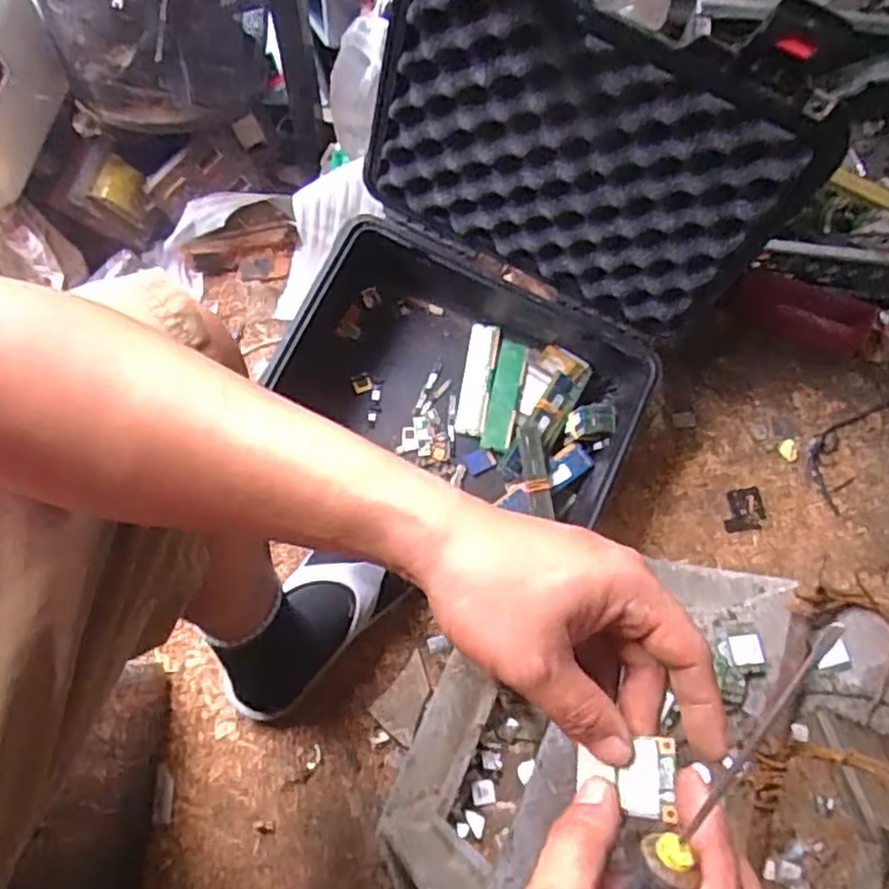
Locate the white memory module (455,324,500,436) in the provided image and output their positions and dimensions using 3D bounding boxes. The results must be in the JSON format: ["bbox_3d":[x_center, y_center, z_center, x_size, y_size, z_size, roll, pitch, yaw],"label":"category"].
[{"bbox_3d":[0.038,-0.075,0.810,0.035,0.006,0.128,13,79,-14],"label":"white memory module"}]

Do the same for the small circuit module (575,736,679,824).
[{"bbox_3d":[0.072,0.131,0.279,0.038,0.004,0.029,-3,73,17],"label":"small circuit module"}]

